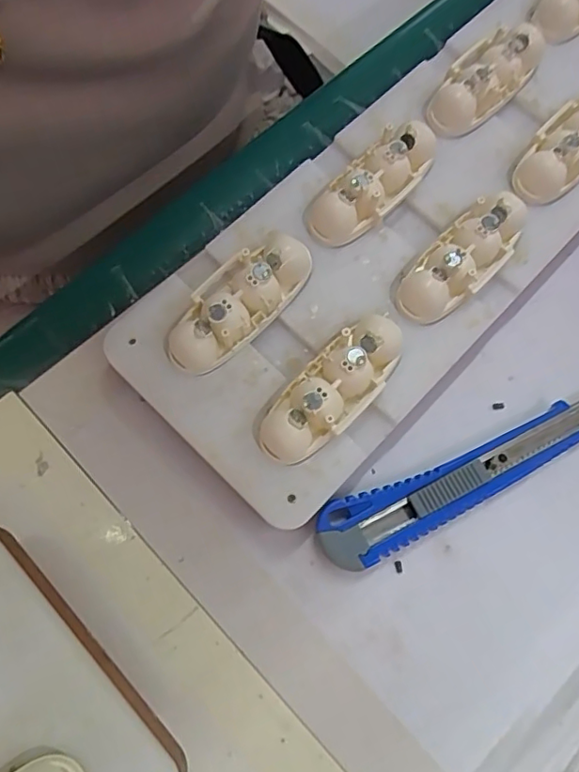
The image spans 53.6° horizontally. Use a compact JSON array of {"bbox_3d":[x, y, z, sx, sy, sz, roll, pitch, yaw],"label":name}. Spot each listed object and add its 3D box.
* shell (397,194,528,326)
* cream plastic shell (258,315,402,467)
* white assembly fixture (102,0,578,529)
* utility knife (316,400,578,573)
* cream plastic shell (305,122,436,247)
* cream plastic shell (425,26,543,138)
[{"bbox_3d":[0.064,-0.048,0.214,0.059,0.015,0.024,-43,79,-13],"label":"shell"},{"bbox_3d":[0.015,0.001,0.198,0.024,0.016,0.060,43,76,10],"label":"cream plastic shell"},{"bbox_3d":[0.068,-0.084,0.237,0.103,0.035,0.303,43,76,11],"label":"white assembly fixture"},{"bbox_3d":[0.074,0.032,0.214,0.136,0.012,0.023,-22,75,-9],"label":"utility knife"},{"bbox_3d":[0.032,-0.078,0.223,0.059,0.017,0.023,-42,79,-13],"label":"cream plastic shell"},{"bbox_3d":[0.079,-0.129,0.240,0.063,0.015,0.026,-42,79,-13],"label":"cream plastic shell"}]

